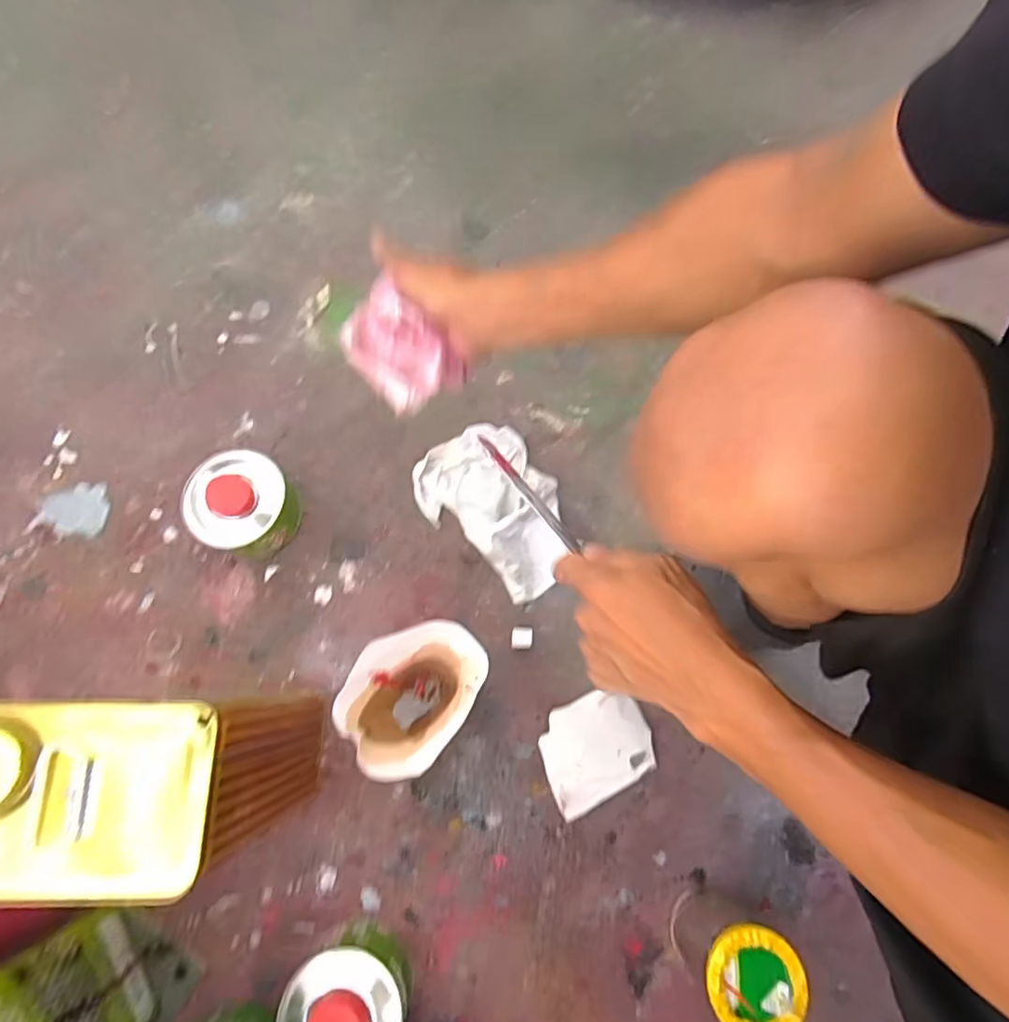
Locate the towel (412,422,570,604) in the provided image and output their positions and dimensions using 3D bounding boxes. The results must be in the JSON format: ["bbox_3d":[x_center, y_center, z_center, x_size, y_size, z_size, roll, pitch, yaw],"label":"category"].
[{"bbox_3d":[-0.007,-0.007,0.616,0.133,0.046,0.193,-31,73,-10],"label":"towel"}]

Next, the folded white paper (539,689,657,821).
[{"bbox_3d":[0.090,0.235,0.570,0.108,0.005,0.093,-25,80,-5],"label":"folded white paper"}]

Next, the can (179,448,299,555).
[{"bbox_3d":[-0.272,-0.007,0.603,0.096,0.078,0.098,0,75,-2],"label":"can"}]

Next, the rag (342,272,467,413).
[{"bbox_3d":[-0.093,-0.139,0.491,0.098,0.056,0.068,42,76,13],"label":"rag"}]

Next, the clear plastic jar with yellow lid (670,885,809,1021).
[{"bbox_3d":[0.194,0.379,0.487,0.076,0.103,0.075,0,75,-2],"label":"clear plastic jar with yellow lid"}]

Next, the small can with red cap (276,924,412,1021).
[{"bbox_3d":[-0.133,0.426,0.487,0.097,0.074,0.107,10,75,1],"label":"small can with red cap"}]

